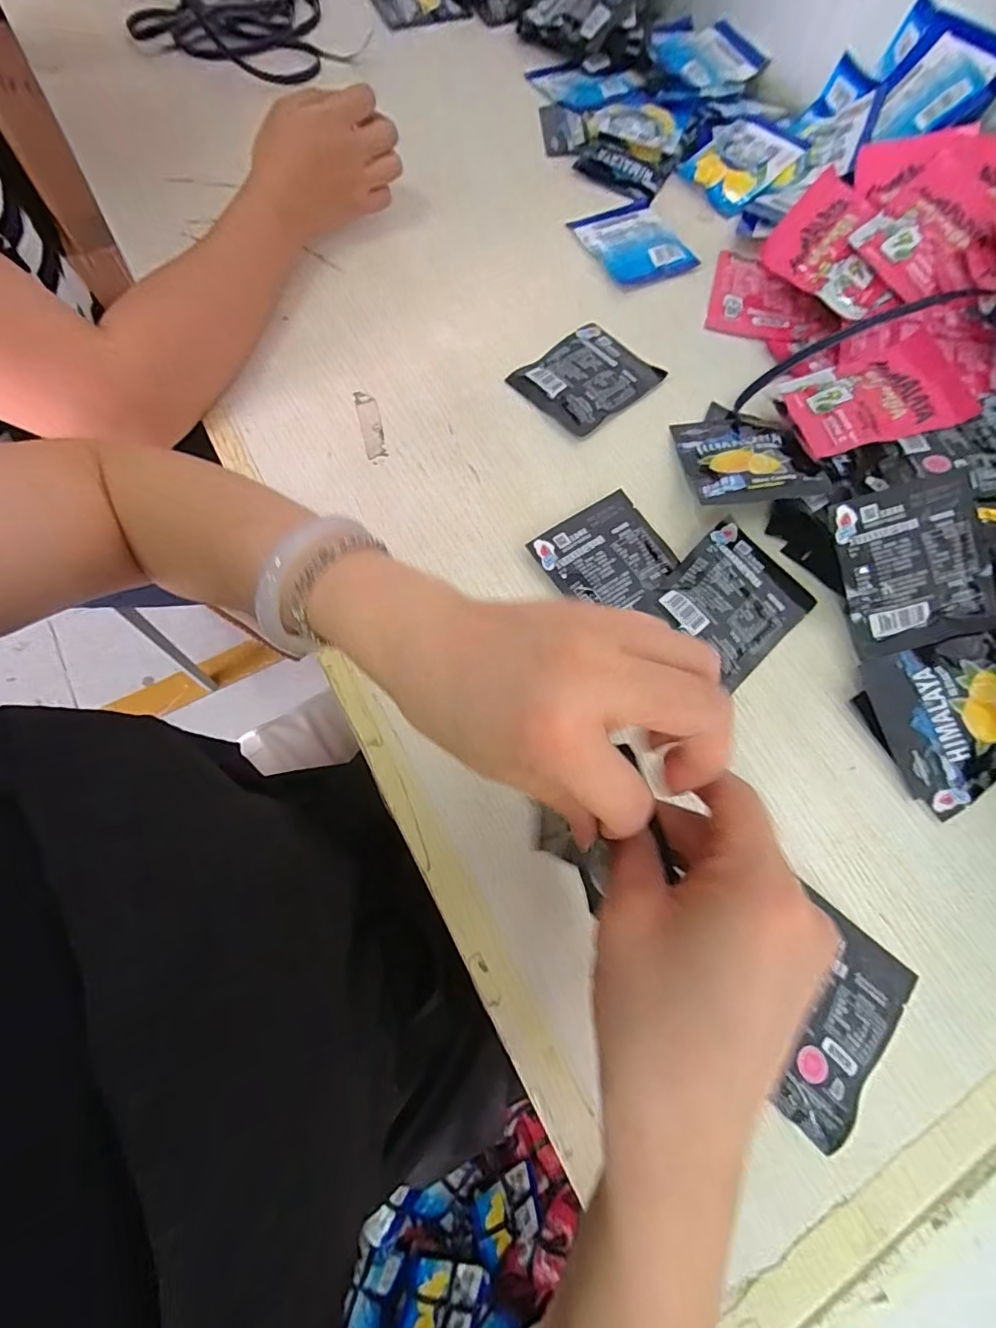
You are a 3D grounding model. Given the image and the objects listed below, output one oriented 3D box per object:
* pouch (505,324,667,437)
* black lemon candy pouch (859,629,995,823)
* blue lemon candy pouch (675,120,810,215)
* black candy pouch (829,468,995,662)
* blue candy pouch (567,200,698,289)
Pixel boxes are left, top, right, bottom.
[{"bbox_3d":[0.075,-0.242,0.440,0.106,0.008,0.084,-39,76,-13],"label":"pouch"},{"bbox_3d":[0.298,0.036,0.338,0.090,0.022,0.098,-14,71,-6],"label":"black lemon candy pouch"},{"bbox_3d":[0.245,-0.510,0.532,0.100,0.014,0.090,-43,73,5],"label":"blue lemon candy pouch"},{"bbox_3d":[0.278,-0.066,0.349,0.087,0.009,0.105,-15,93,8],"label":"black candy pouch"},{"bbox_3d":[0.127,-0.400,0.495,0.085,0.007,0.102,-26,73,-9],"label":"blue candy pouch"}]

